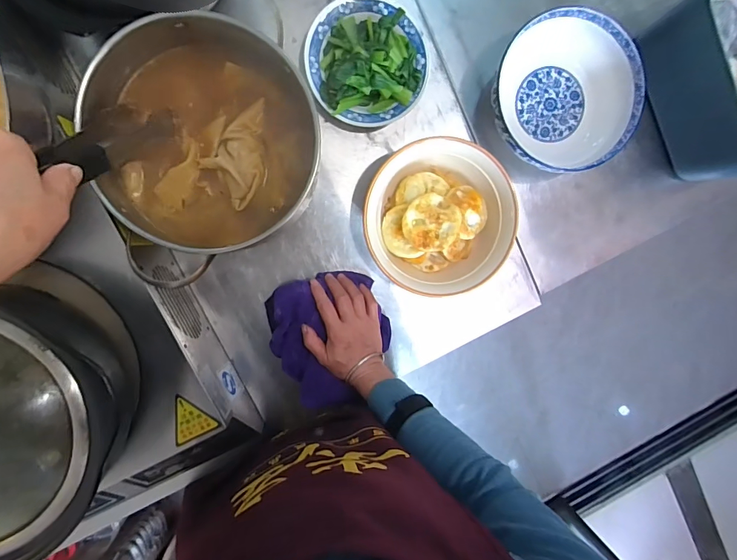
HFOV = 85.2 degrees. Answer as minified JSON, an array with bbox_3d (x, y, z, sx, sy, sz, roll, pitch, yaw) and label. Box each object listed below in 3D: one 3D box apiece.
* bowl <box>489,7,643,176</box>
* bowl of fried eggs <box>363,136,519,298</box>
[{"bbox_3d":[0.287,-0.274,0.599,0.212,0.076,0.213,-1,96,-7],"label":"bowl"},{"bbox_3d":[0.096,-0.086,0.573,0.202,0.073,0.206,-1,96,-7],"label":"bowl of fried eggs"}]

